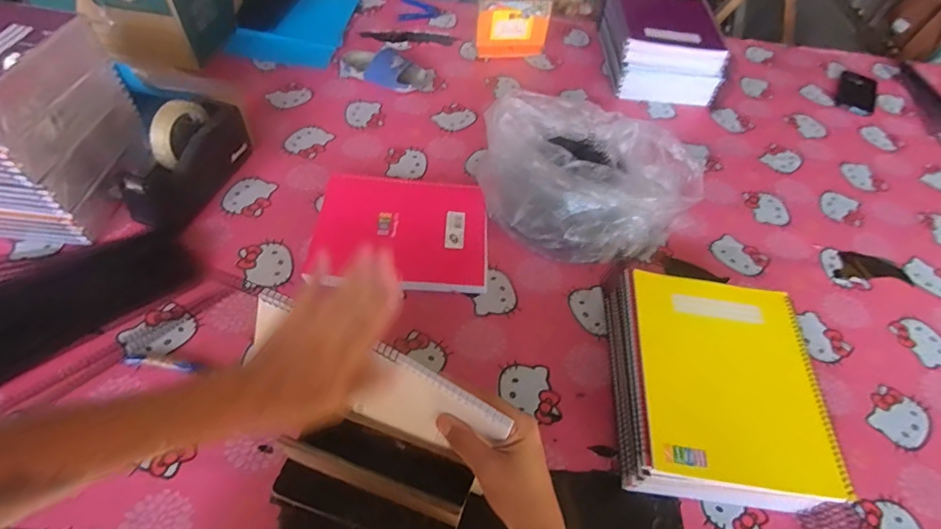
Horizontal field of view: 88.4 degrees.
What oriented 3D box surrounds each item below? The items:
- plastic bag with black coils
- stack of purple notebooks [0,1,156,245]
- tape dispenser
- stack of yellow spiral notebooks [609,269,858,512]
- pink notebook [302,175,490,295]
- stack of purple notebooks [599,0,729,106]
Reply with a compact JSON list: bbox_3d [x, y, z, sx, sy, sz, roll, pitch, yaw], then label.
[{"bbox_3d":[0.179,-0.128,0.740,0.313,0.162,0.222,4,53,-4],"label":"plastic bag with black coils"},{"bbox_3d":[-0.645,-0.183,0.649,0.265,0.241,0.214,5,53,-3],"label":"stack of purple notebooks"},{"bbox_3d":[-0.412,-0.161,0.704,0.077,0.124,0.204,20,54,8],"label":"tape dispenser"},{"bbox_3d":[0.279,0.139,0.581,0.214,0.103,0.267,9,53,0],"label":"stack of yellow spiral notebooks"},{"bbox_3d":[-0.097,-0.056,0.723,0.249,0.018,0.208,7,53,-2],"label":"pink notebook"},{"bbox_3d":[0.411,-0.478,1.055,0.223,0.130,0.274,7,53,-2],"label":"stack of purple notebooks"}]

